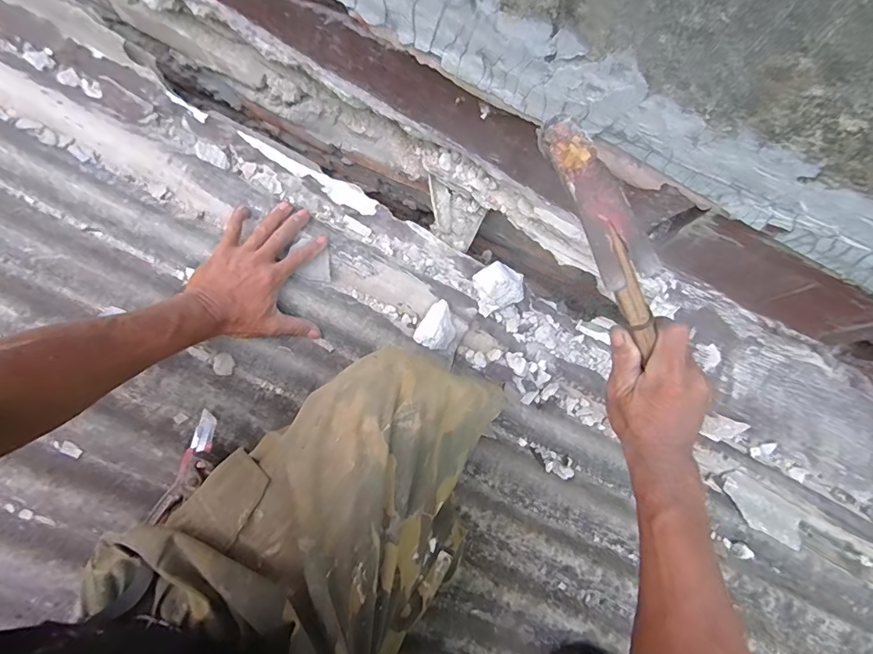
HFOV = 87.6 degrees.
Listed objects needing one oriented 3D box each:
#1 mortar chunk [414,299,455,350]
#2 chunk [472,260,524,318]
[{"bbox_3d":[0.002,0.001,0.586,0.043,0.031,0.060,32,81,7],"label":"mortar chunk"},{"bbox_3d":[0.081,-0.053,0.585,0.062,0.047,0.055,-18,79,-2],"label":"chunk"}]

